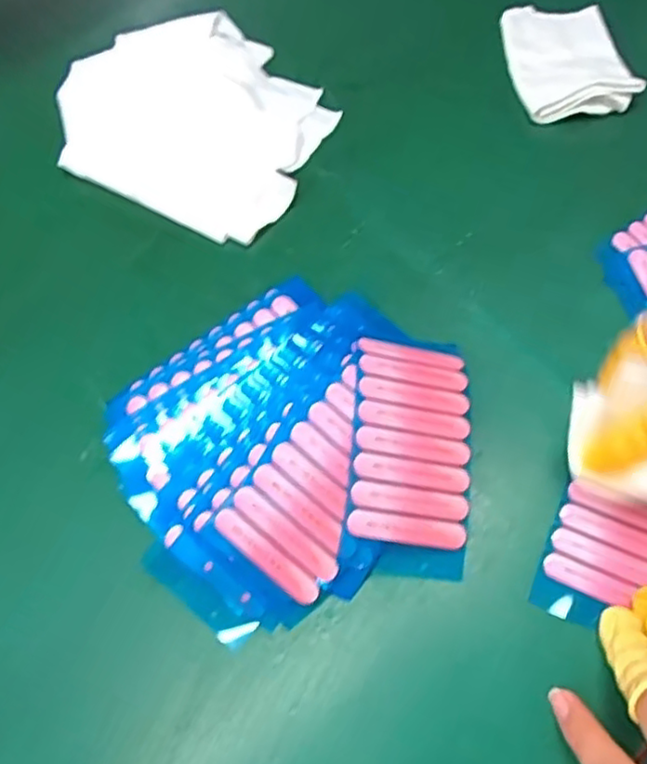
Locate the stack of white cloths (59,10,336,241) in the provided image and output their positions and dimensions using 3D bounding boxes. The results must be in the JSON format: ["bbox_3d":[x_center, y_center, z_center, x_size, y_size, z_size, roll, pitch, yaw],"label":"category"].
[{"bbox_3d":[-0.081,-0.165,0.402,0.170,0.017,0.138,26,67,15],"label":"stack of white cloths"}]

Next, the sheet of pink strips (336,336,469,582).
[{"bbox_3d":[0.037,0.028,0.290,0.053,0.012,0.107,11,68,-13],"label":"sheet of pink strips"}]

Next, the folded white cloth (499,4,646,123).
[{"bbox_3d":[0.152,-0.205,0.416,0.065,0.023,0.098,-5,63,1],"label":"folded white cloth"}]

